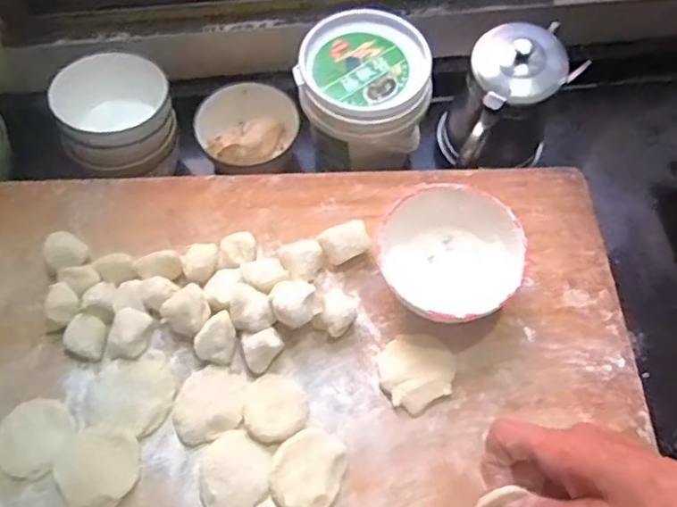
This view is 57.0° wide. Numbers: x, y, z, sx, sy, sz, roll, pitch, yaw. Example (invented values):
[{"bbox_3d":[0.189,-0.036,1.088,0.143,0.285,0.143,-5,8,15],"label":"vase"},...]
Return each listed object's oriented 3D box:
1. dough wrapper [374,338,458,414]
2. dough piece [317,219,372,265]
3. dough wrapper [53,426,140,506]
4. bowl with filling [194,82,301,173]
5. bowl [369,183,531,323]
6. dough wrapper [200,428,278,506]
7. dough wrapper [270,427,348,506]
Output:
[{"bbox_3d":[0.061,0.090,0.486,0.057,0.010,0.055,-26,66,-12],"label":"dough wrapper"},{"bbox_3d":[0.006,-0.007,0.529,0.040,0.025,0.033,-24,66,-11],"label":"dough piece"},{"bbox_3d":[-0.177,0.155,0.455,0.060,0.004,0.057,0,64,0],"label":"dough wrapper"},{"bbox_3d":[-0.098,-0.136,0.691,0.113,0.069,0.095,-28,66,-14],"label":"bowl with filling"},{"bbox_3d":[0.095,0.006,0.502,0.115,0.062,0.107,0,64,0],"label":"bowl"},{"bbox_3d":[-0.074,0.159,0.450,0.049,0.005,0.058,4,64,2],"label":"dough wrapper"},{"bbox_3d":[-0.022,0.159,0.454,0.049,0.006,0.059,18,65,9],"label":"dough wrapper"}]

